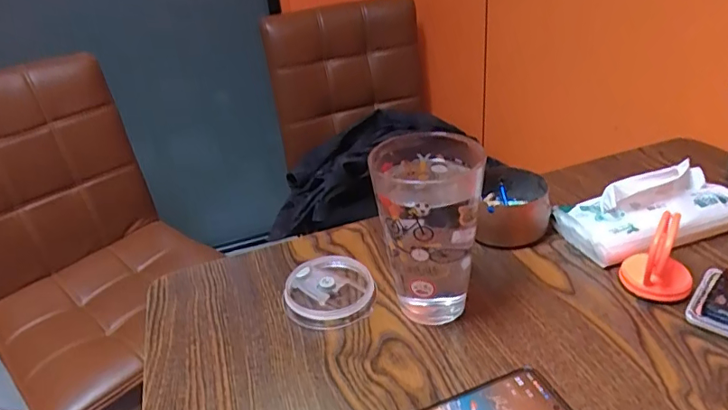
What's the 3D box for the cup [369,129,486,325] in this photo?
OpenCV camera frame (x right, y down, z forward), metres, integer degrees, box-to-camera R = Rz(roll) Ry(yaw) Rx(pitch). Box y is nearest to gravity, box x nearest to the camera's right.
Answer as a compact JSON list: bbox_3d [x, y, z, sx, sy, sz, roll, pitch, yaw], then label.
[{"bbox_3d":[0.052,0.026,0.414,0.079,0.144,0.083,-5,30,3],"label":"cup"}]

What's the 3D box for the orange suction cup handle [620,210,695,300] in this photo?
[{"bbox_3d":[0.248,0.044,0.424,0.051,0.064,0.047,1,31,12],"label":"orange suction cup handle"}]

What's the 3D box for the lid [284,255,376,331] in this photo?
[{"bbox_3d":[-0.032,0.079,0.464,0.080,0.019,0.078,-5,30,3],"label":"lid"}]

